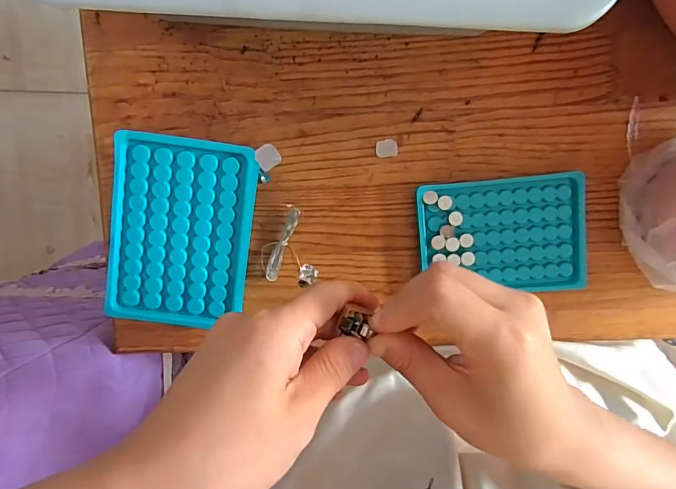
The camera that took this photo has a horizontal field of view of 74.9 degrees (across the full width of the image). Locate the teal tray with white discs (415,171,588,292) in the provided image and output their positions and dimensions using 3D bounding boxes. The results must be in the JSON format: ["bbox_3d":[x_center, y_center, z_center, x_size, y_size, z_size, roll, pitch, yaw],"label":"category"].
[{"bbox_3d":[0.132,-0.006,0.360,0.131,0.017,0.093,-6,98,-1],"label":"teal tray with white discs"}]

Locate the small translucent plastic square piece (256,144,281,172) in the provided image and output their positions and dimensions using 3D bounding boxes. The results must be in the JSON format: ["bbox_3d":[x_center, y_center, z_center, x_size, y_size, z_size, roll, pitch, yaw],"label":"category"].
[{"bbox_3d":[-0.057,-0.071,0.356,0.018,0.006,0.018,-33,97,3],"label":"small translucent plastic square piece"}]

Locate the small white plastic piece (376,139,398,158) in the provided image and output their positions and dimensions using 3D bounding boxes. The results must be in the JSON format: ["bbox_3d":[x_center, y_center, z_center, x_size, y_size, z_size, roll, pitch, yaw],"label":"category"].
[{"bbox_3d":[0.039,-0.077,0.355,0.017,0.006,0.014,-8,98,0],"label":"small white plastic piece"}]

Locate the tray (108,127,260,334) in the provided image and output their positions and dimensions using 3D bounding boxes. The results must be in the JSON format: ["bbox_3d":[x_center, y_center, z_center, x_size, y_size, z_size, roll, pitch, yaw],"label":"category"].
[{"bbox_3d":[-0.114,-0.011,0.339,0.093,0.054,0.132,7,97,-2],"label":"tray"}]

